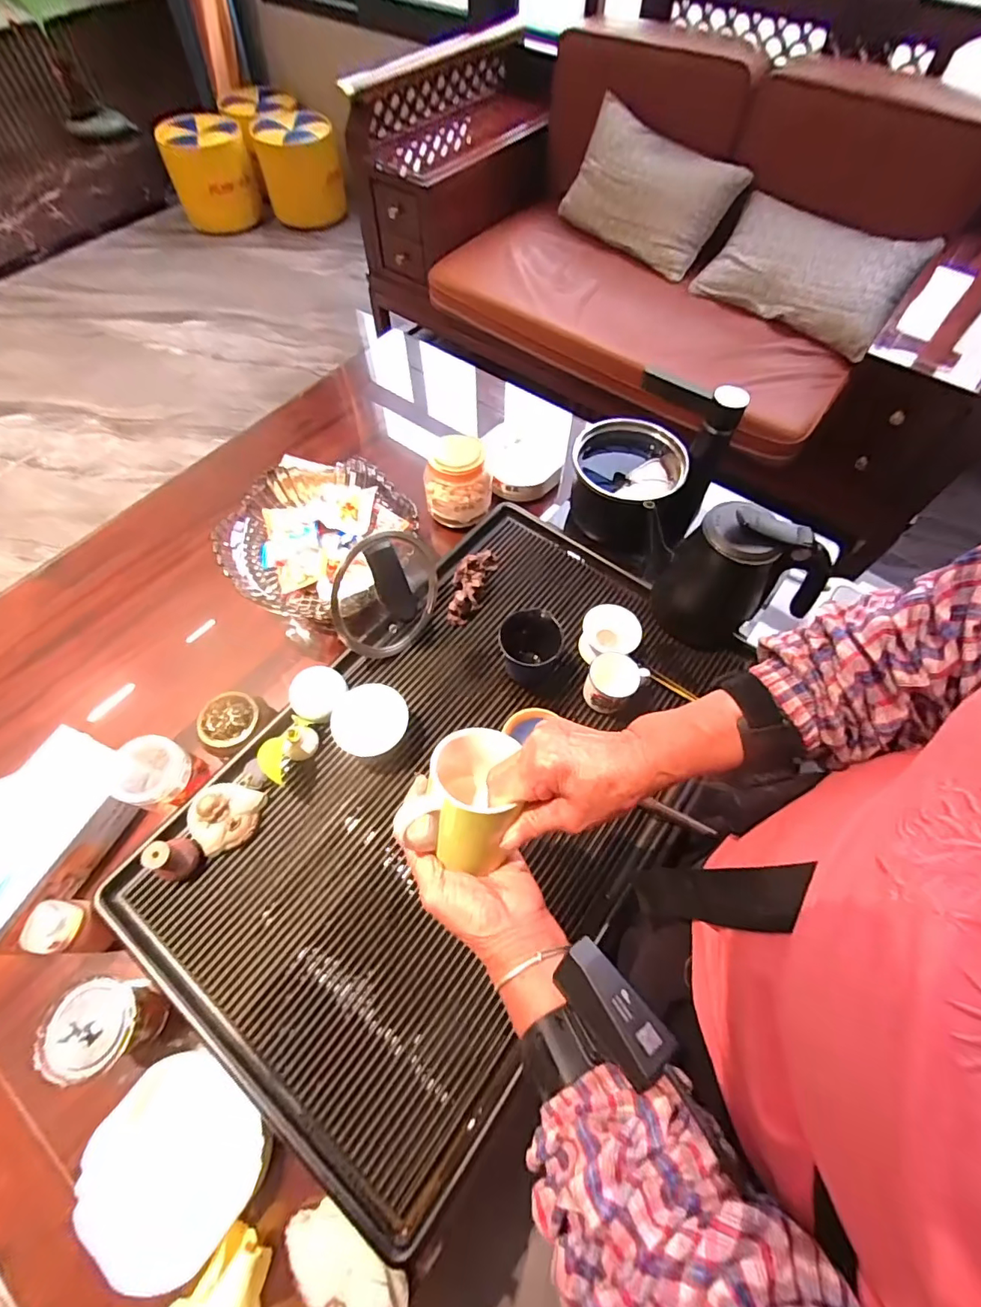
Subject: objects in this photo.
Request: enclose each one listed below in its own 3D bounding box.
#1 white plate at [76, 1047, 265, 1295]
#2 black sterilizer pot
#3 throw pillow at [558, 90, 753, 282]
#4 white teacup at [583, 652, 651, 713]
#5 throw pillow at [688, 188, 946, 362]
[{"bbox_3d":[-0.300,0.481,0.483,0.152,0.024,0.144,29,65,14],"label":"white plate"},{"bbox_3d":[0.206,-0.262,0.802,0.150,0.140,0.166,5,62,2],"label":"black sterilizer pot"},{"bbox_3d":[0.404,-1.198,1.350,0.418,0.157,0.265,38,106,3],"label":"throw pillow"},{"bbox_3d":[0.159,0.039,0.676,0.064,0.053,0.065,0,62,0],"label":"white teacup"},{"bbox_3d":[0.777,-0.934,1.266,0.451,0.110,0.263,34,100,17],"label":"throw pillow"}]

